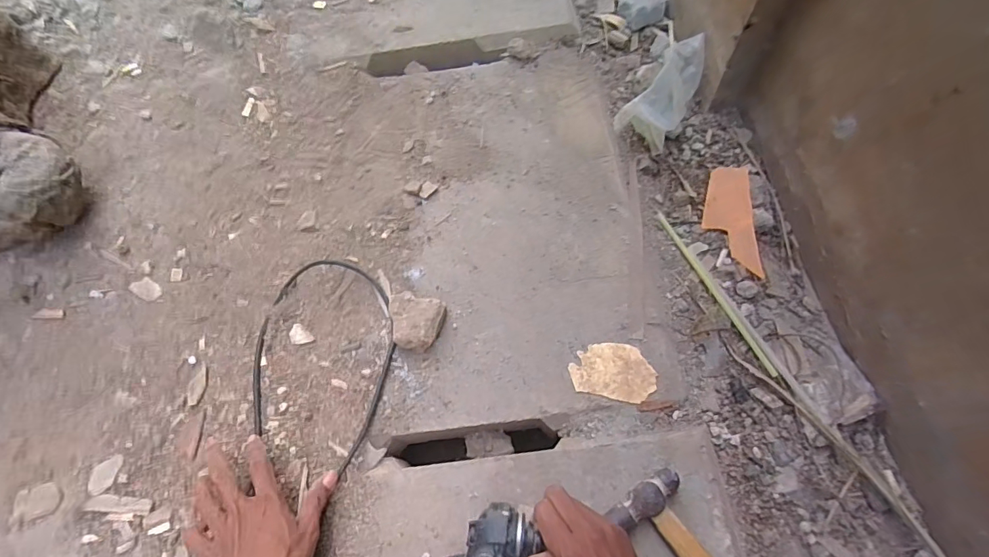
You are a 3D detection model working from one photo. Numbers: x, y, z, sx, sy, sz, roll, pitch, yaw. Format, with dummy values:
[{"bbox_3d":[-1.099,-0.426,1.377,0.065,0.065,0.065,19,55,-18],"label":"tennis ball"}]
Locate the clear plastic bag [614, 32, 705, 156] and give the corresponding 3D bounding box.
[{"bbox_3d":[0.254,-0.271,0.687,0.078,0.080,0.179,34,72,17],"label":"clear plastic bag"}]

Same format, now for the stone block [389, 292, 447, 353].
[{"bbox_3d":[-0.097,0.055,0.575,0.066,0.038,0.065,12,67,9],"label":"stone block"}]

